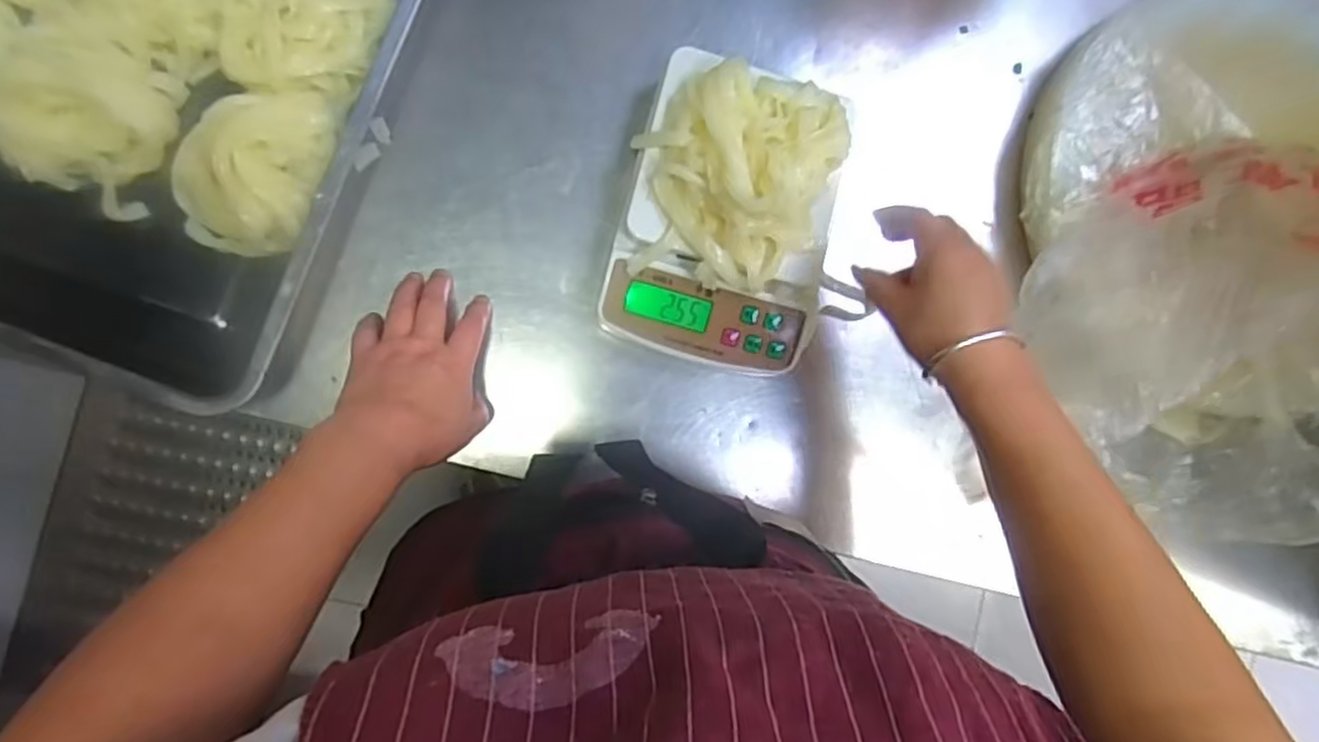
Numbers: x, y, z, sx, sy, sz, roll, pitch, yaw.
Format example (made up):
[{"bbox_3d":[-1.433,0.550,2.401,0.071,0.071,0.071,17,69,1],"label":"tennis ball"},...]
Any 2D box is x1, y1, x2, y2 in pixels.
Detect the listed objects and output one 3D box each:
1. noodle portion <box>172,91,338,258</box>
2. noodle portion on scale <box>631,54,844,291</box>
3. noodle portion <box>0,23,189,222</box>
[{"bbox_3d":[-0.280,-0.134,0.516,0.112,0.055,0.098,-12,90,-9],"label":"noodle portion"},{"bbox_3d":[0.057,-0.138,0.518,0.129,0.055,0.150,15,86,-8],"label":"noodle portion on scale"},{"bbox_3d":[-0.394,-0.175,0.496,0.117,0.037,0.107,27,84,-7],"label":"noodle portion"}]

